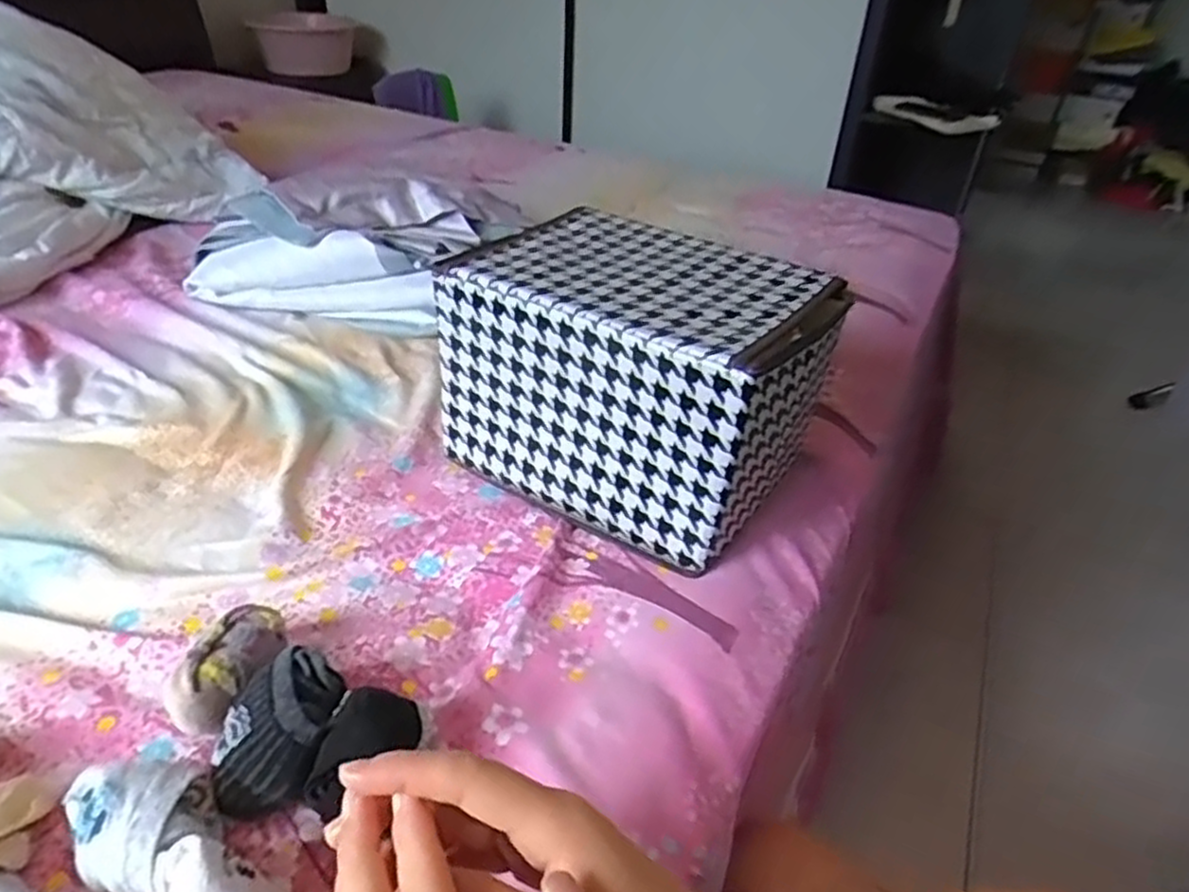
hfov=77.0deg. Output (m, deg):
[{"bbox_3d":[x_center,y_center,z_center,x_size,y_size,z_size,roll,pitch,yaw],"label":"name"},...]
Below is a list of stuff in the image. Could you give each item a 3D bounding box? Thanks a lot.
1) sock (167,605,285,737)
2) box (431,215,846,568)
[{"bbox_3d":[-0.199,0.128,0.417,0.037,0.048,0.073,10,35,9],"label":"sock"},{"bbox_3d":[0.034,-0.057,0.608,0.267,0.167,0.211,23,39,25],"label":"box"}]

